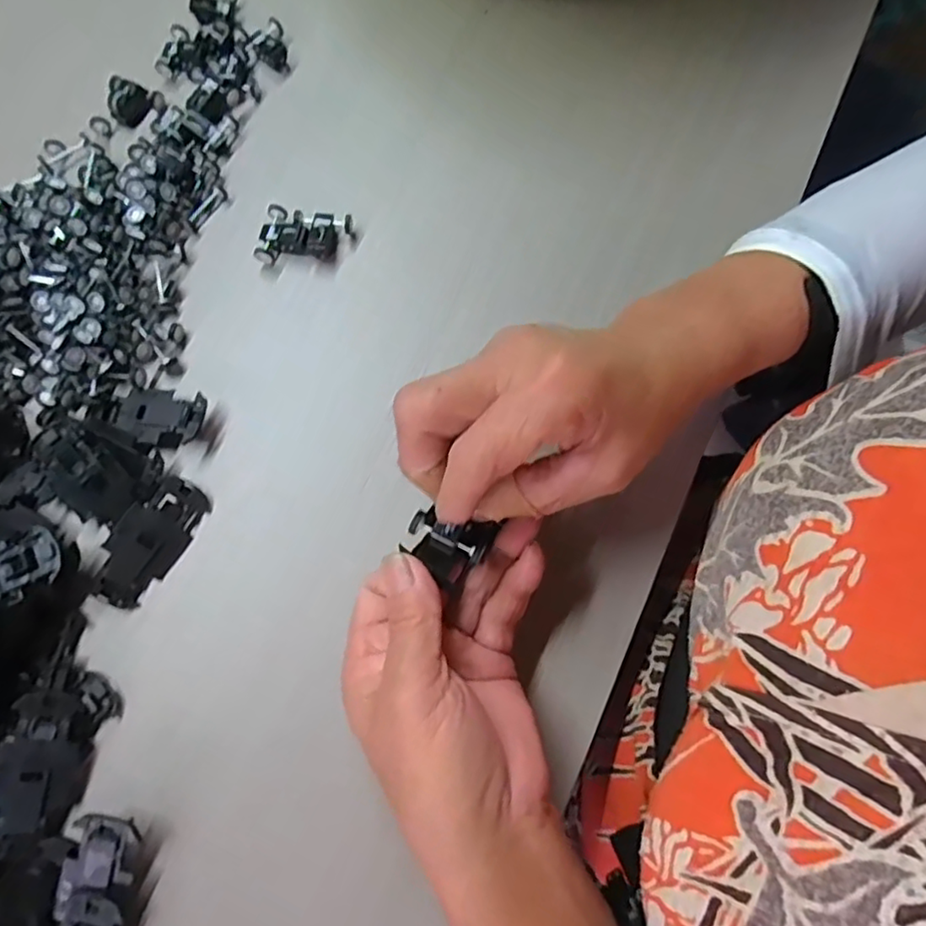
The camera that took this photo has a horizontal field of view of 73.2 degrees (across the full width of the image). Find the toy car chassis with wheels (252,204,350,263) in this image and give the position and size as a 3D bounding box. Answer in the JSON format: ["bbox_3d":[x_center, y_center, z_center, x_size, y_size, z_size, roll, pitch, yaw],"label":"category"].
[{"bbox_3d":[-0.087,-0.123,0.345,0.047,0.020,0.032,9,74,1],"label":"toy car chassis with wheels"}]

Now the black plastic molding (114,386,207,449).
[{"bbox_3d":[-0.151,-0.023,0.310,0.046,0.010,0.029,12,74,2],"label":"black plastic molding"}]

